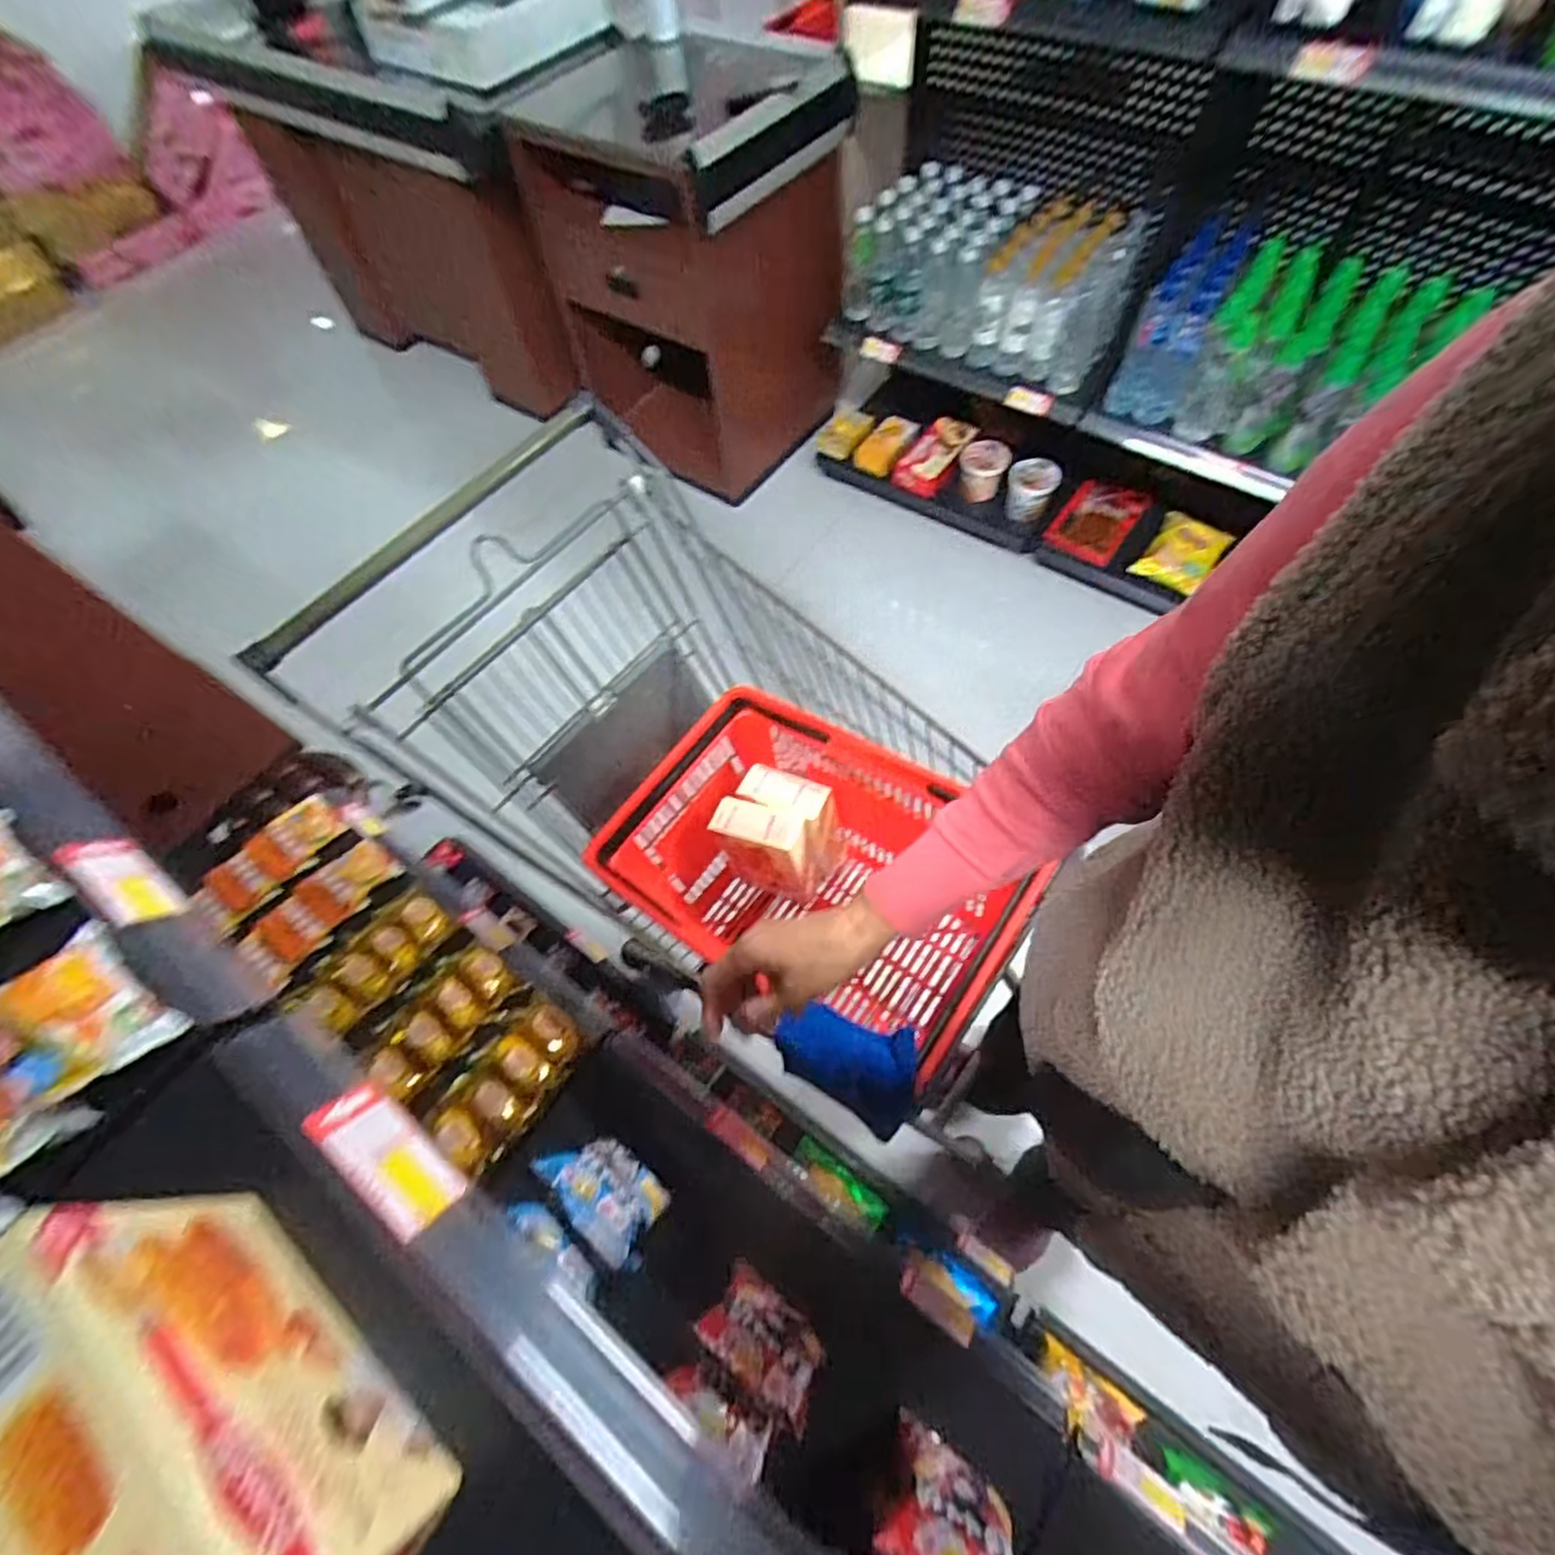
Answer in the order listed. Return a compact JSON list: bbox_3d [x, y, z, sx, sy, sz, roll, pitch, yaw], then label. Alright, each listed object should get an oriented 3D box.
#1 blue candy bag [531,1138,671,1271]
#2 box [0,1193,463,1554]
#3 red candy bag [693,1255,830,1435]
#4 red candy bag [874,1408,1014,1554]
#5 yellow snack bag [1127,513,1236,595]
[{"bbox_3d":[-0.192,0.465,0.770,0.141,0.103,0.069,34,69,19],"label":"blue candy bag"},{"bbox_3d":[-0.222,0.252,0.263,0.182,0.114,0.053,35,69,19],"label":"box"},{"bbox_3d":[-0.015,0.584,0.704,0.123,0.129,0.035,33,91,17],"label":"red candy bag"},{"bbox_3d":[0.168,0.689,0.632,0.127,0.142,0.033,22,94,18],"label":"red candy bag"},{"bbox_3d":[0.953,-0.531,1.615,0.149,0.048,0.206,32,69,18],"label":"yellow snack bag"}]

